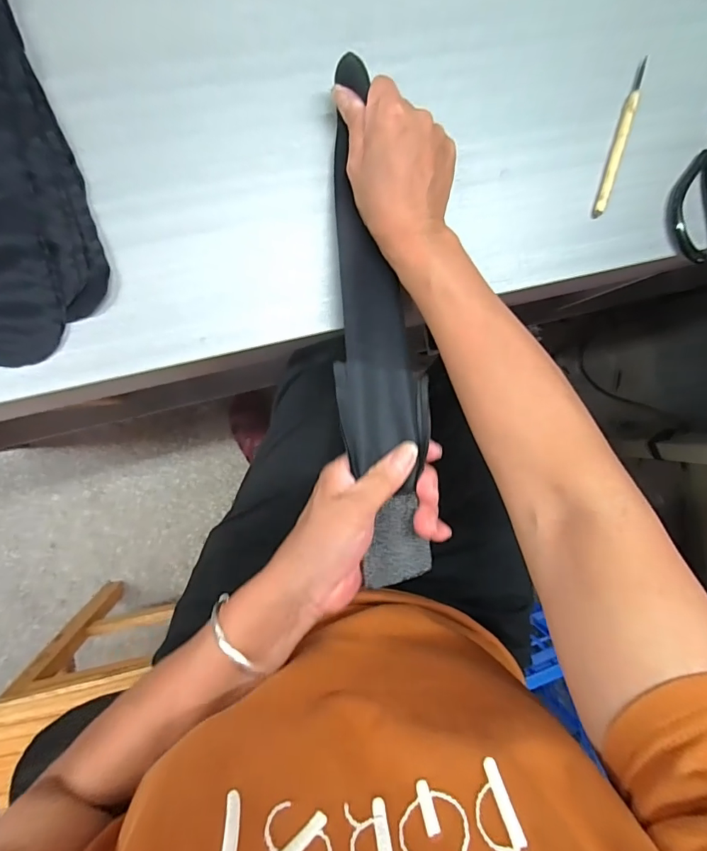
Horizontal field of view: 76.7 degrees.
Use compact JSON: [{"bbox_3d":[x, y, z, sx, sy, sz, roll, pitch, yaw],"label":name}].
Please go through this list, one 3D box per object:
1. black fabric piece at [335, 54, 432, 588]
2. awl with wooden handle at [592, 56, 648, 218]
[{"bbox_3d":[0.021,-0.074,0.324,0.065,0.031,0.366,-2,82,-8],"label":"black fabric piece"},{"bbox_3d":[0.240,-0.257,0.400,0.012,0.010,0.145,17,89,-9],"label":"awl with wooden handle"}]

